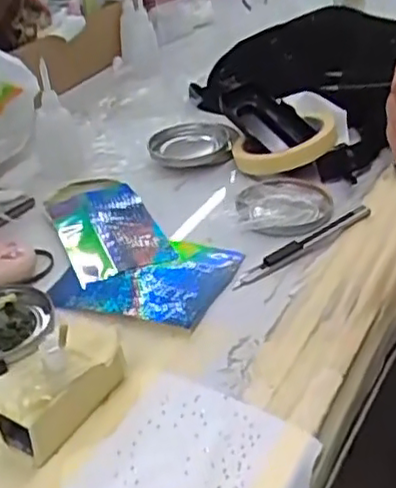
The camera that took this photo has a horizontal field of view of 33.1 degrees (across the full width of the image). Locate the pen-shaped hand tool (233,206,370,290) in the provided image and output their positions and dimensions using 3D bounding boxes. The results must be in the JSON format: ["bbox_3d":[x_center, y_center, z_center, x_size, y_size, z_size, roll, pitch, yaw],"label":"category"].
[{"bbox_3d":[0.081,-0.001,0.509,0.133,0.008,0.015,-24,37,-27],"label":"pen-shaped hand tool"}]

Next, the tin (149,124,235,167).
[{"bbox_3d":[-0.008,-0.098,0.664,0.079,0.015,0.081,-3,32,2],"label":"tin"}]

